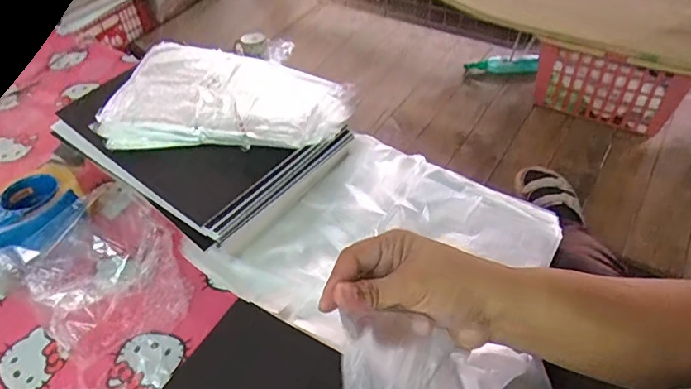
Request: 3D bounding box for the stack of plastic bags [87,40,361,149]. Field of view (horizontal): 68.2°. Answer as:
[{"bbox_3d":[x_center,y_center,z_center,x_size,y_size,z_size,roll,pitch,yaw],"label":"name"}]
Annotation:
[{"bbox_3d":[-0.182,-0.150,0.780,0.370,0.034,0.220,8,48,12],"label":"stack of plastic bags"}]

